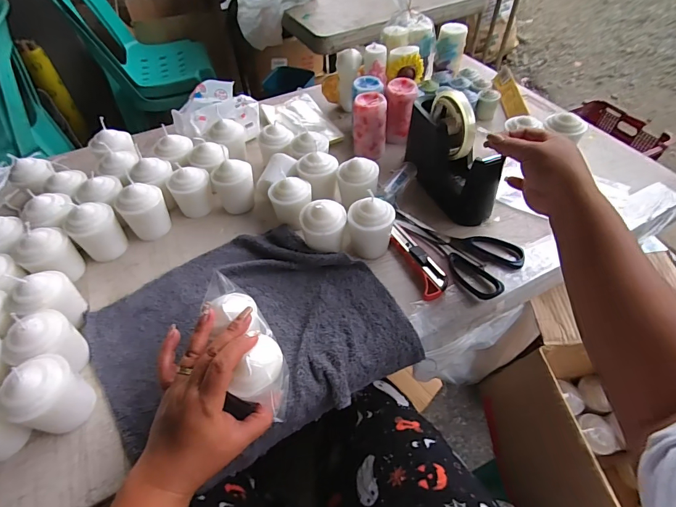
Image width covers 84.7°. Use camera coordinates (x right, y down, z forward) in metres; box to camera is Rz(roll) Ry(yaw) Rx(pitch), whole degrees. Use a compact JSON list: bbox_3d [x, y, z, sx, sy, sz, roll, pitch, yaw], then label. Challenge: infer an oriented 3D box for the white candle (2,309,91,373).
[{"bbox_3d":[-0.298,0.090,0.381,0.052,0.068,0.054,-1,51,1],"label":"white candle"}]

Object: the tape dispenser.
[{"bbox_3d":[0.155,-0.143,0.511,0.049,0.129,0.174,-19,53,-13],"label":"tape dispenser"}]

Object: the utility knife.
[{"bbox_3d":[0.097,0.005,0.466,0.036,0.015,0.121,-19,53,-13],"label":"utility knife"}]

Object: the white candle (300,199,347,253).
[{"bbox_3d":[-0.018,-0.034,0.459,0.056,0.057,0.046,-3,51,0],"label":"white candle"}]

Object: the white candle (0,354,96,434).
[{"bbox_3d":[-0.263,0.132,0.342,0.054,0.077,0.058,16,53,14],"label":"white candle"}]

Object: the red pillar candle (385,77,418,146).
[{"bbox_3d":[0.103,-0.238,0.622,0.049,0.089,0.054,5,52,6],"label":"red pillar candle"}]

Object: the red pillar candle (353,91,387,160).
[{"bbox_3d":[0.052,-0.203,0.597,0.052,0.090,0.057,3,51,4],"label":"red pillar candle"}]

